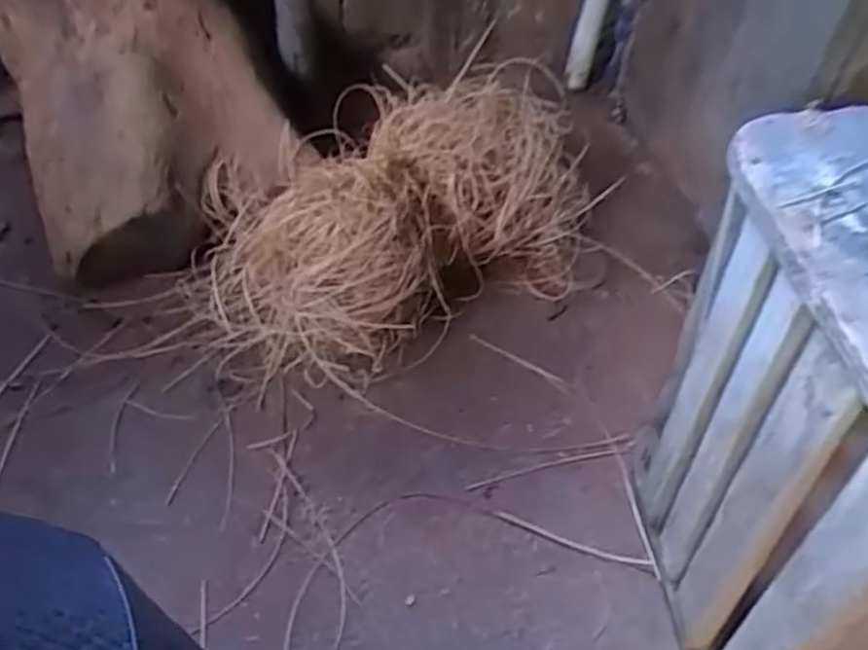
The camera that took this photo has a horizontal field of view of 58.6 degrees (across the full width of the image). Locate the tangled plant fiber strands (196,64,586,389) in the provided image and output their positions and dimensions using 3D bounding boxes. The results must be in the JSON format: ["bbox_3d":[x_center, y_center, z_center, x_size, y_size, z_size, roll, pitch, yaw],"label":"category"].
[{"bbox_3d":[-0.034,-0.148,1.095,0.361,0.204,0.585,34,53,26],"label":"tangled plant fiber strands"}]

